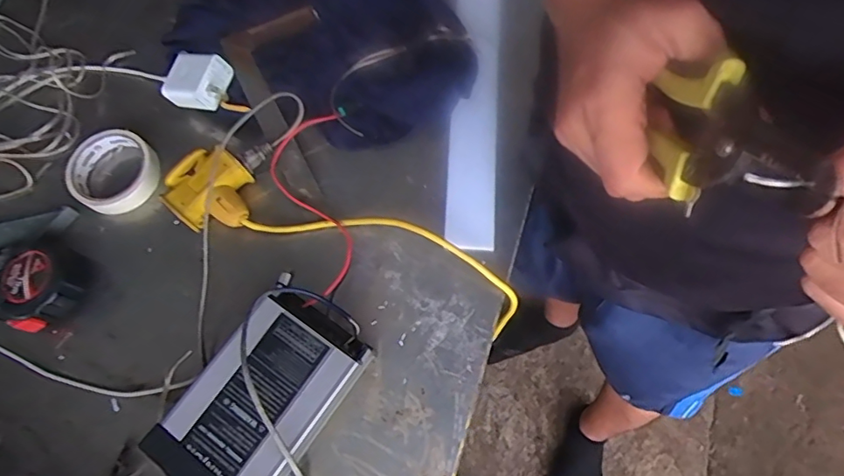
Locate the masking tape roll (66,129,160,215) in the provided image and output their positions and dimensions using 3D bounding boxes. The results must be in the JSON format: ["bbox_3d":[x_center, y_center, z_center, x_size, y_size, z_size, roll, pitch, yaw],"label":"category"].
[{"bbox_3d":[-0.335,-0.073,0.587,0.085,0.039,0.087,-1,68,2],"label":"masking tape roll"}]

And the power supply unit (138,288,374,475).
[{"bbox_3d":[-0.138,0.137,0.473,0.114,0.054,0.185,33,74,13],"label":"power supply unit"}]

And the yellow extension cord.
[{"bbox_3d":[-0.081,-0.001,0.534,0.361,0.041,0.072,18,73,8],"label":"yellow extension cord"}]

